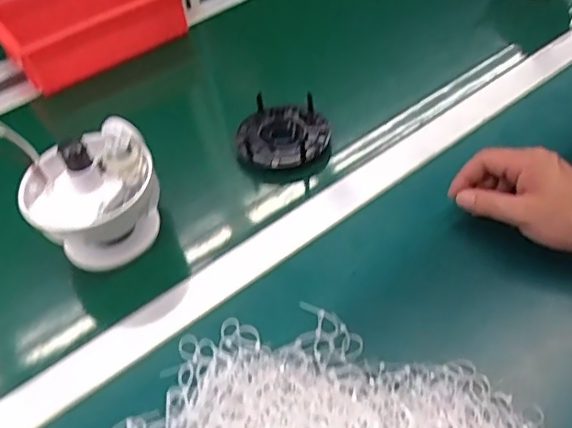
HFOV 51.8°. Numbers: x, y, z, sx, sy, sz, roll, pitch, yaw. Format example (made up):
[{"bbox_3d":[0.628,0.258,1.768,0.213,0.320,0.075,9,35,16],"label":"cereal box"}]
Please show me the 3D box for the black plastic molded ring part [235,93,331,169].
[{"bbox_3d":[-0.005,-0.086,0.623,0.097,0.027,0.087,4,49,9],"label":"black plastic molded ring part"}]

